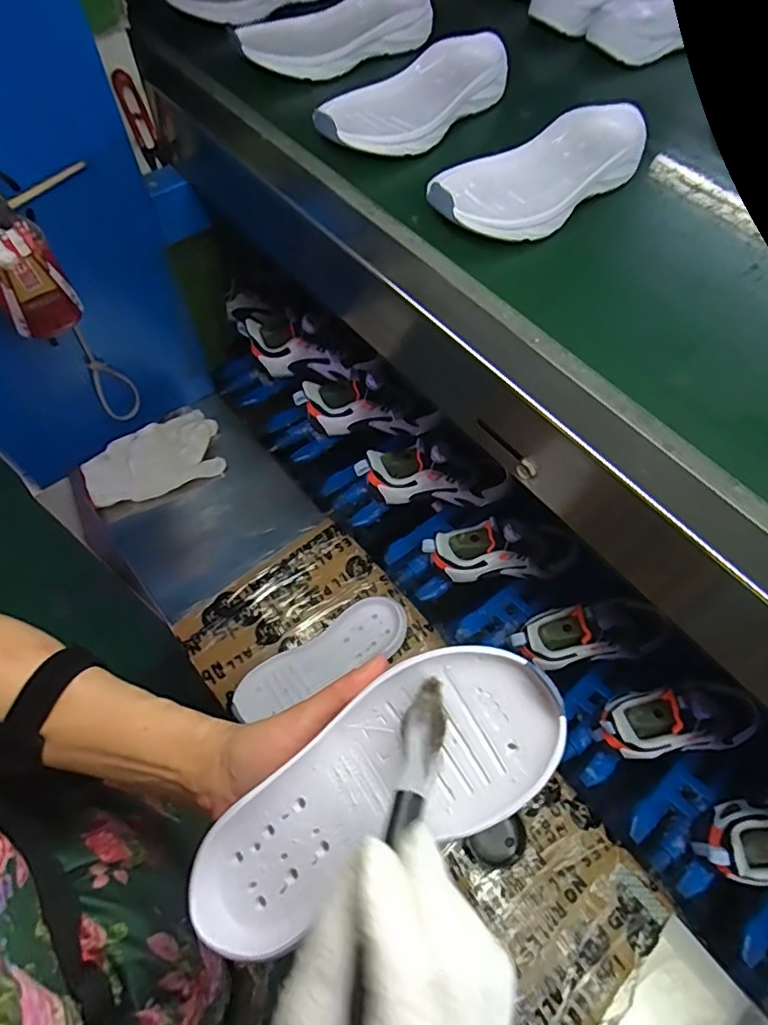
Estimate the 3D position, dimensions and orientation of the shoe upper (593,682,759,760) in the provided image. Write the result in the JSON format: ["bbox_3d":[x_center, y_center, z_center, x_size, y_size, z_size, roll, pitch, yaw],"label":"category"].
[{"bbox_3d":[0.335,0.229,0.625,0.204,0.092,0.077,2,62,-19],"label":"shoe upper"}]

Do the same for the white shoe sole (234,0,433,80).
[{"bbox_3d":[-0.045,-0.483,0.552,0.199,0.029,0.089,-15,65,-10],"label":"white shoe sole"}]

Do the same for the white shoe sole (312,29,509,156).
[{"bbox_3d":[0.033,-0.379,0.505,0.081,0.030,0.216,41,69,16],"label":"white shoe sole"}]

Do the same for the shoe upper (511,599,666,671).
[{"bbox_3d":[0.250,0.138,0.661,0.212,0.083,0.074,-3,63,-20],"label":"shoe upper"}]

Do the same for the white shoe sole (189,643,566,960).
[{"bbox_3d":[-0.007,0.139,0.280,0.201,0.026,0.079,-35,69,4],"label":"white shoe sole"}]

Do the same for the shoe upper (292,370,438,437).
[{"bbox_3d":[-0.020,-0.153,0.808,0.215,0.098,0.065,10,62,-14],"label":"shoe upper"}]

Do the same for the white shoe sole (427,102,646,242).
[{"bbox_3d":[0.133,-0.275,0.456,0.207,0.035,0.084,-30,69,-16],"label":"white shoe sole"}]

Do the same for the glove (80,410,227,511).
[{"bbox_3d":[-0.309,-0.074,0.749,0.176,0.020,0.095,-22,80,-22],"label":"glove"}]

